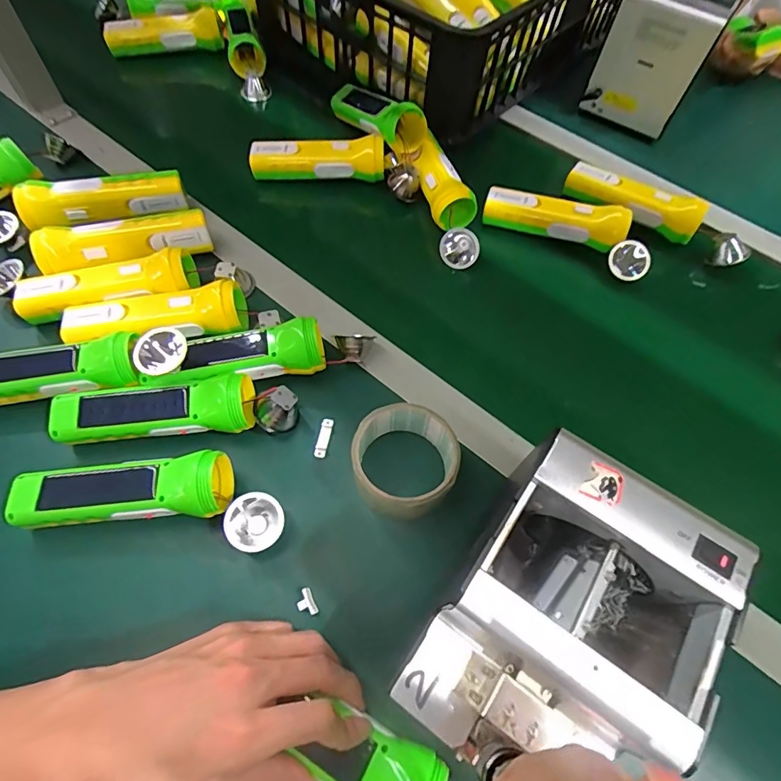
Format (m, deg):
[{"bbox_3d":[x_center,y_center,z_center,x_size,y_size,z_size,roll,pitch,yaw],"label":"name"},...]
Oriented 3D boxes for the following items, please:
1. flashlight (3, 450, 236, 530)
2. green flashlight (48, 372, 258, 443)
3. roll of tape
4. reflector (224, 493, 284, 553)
[{"bbox_3d":[-0.214,0.084,0.376,0.162,0.049,0.045,-3,61,-5],"label":"flashlight"},{"bbox_3d":[-0.204,0.020,0.409,0.165,0.045,0.048,-5,61,-6],"label":"green flashlight"},{"bbox_3d":[0.011,0.060,0.392,0.086,0.055,0.083,1,61,-3],"label":"roll of tape"},{"bbox_3d":[-0.111,0.107,0.379,0.045,0.013,0.049,-50,117,-24],"label":"reflector"}]

